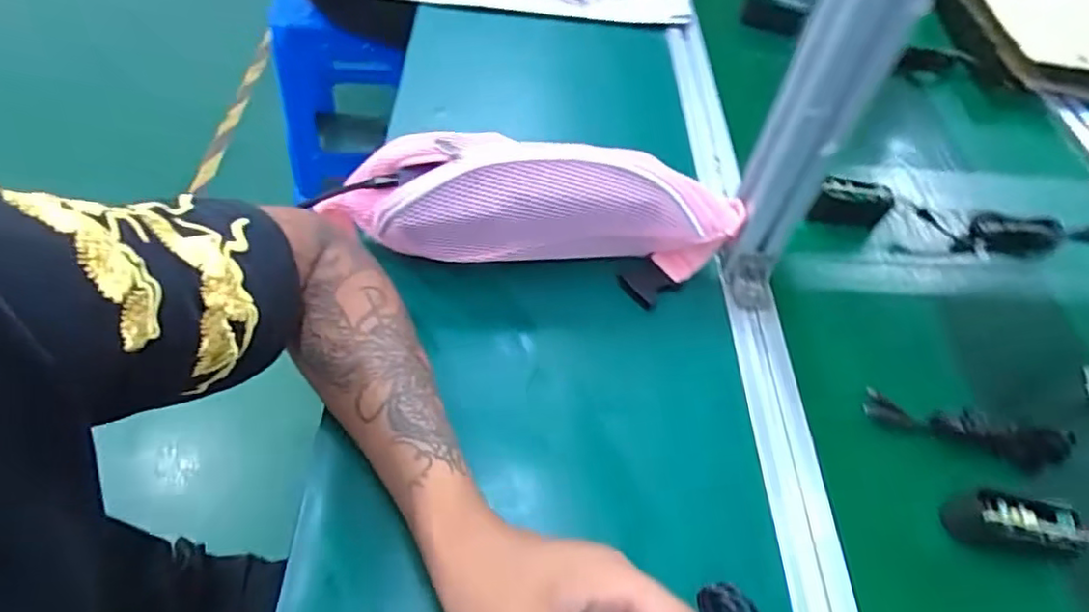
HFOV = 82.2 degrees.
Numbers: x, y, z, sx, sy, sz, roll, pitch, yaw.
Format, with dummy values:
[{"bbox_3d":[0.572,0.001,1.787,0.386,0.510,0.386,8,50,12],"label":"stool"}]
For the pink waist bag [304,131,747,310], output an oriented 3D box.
[{"bbox_3d":[-0.014,-0.071,0.485,0.325,0.093,0.073,9,52,3],"label":"pink waist bag"}]

